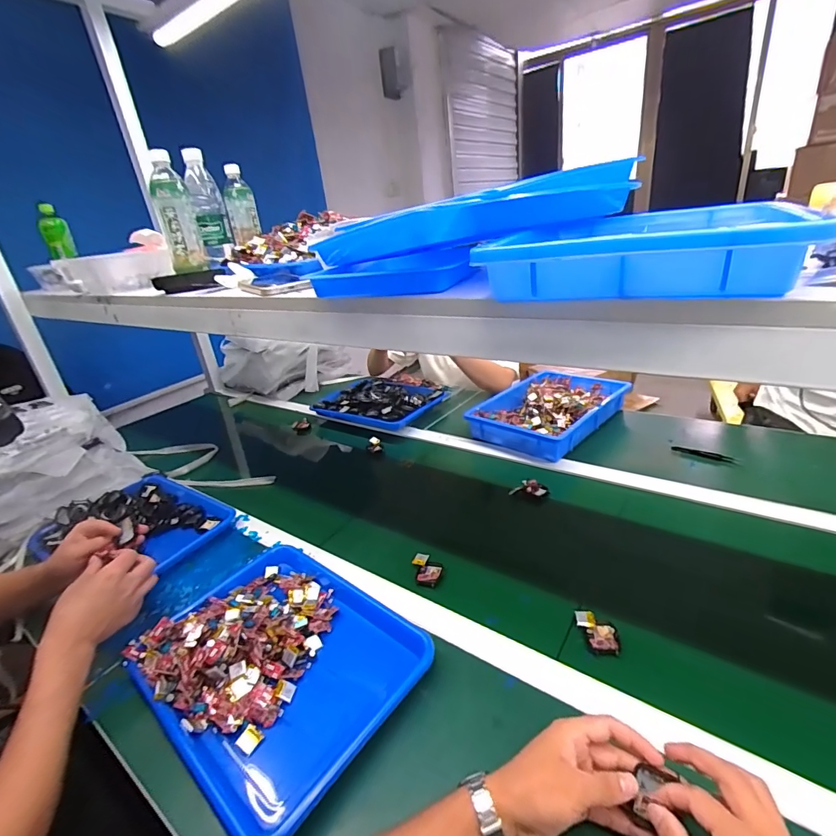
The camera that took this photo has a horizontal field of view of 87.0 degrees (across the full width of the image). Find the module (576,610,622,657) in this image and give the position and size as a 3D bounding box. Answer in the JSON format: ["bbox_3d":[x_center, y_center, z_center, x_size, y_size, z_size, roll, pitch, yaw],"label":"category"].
[{"bbox_3d":[0.219,0.260,0.536,0.044,0.012,0.051,-4,25,7],"label":"module"}]

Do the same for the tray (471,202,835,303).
[{"bbox_3d":[0.195,-0.159,0.407,0.210,0.041,0.273,5,28,25],"label":"tray"}]

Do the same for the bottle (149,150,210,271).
[{"bbox_3d":[-0.431,-0.362,0.780,0.060,0.194,0.058,-18,27,-22],"label":"bottle"}]

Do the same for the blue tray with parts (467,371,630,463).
[{"bbox_3d":[0.316,-0.026,1.050,0.374,0.057,0.237,-27,31,-35],"label":"blue tray with parts"}]

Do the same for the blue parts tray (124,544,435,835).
[{"bbox_3d":[-0.166,0.284,0.547,0.324,0.044,0.269,15,33,39],"label":"blue parts tray"}]

